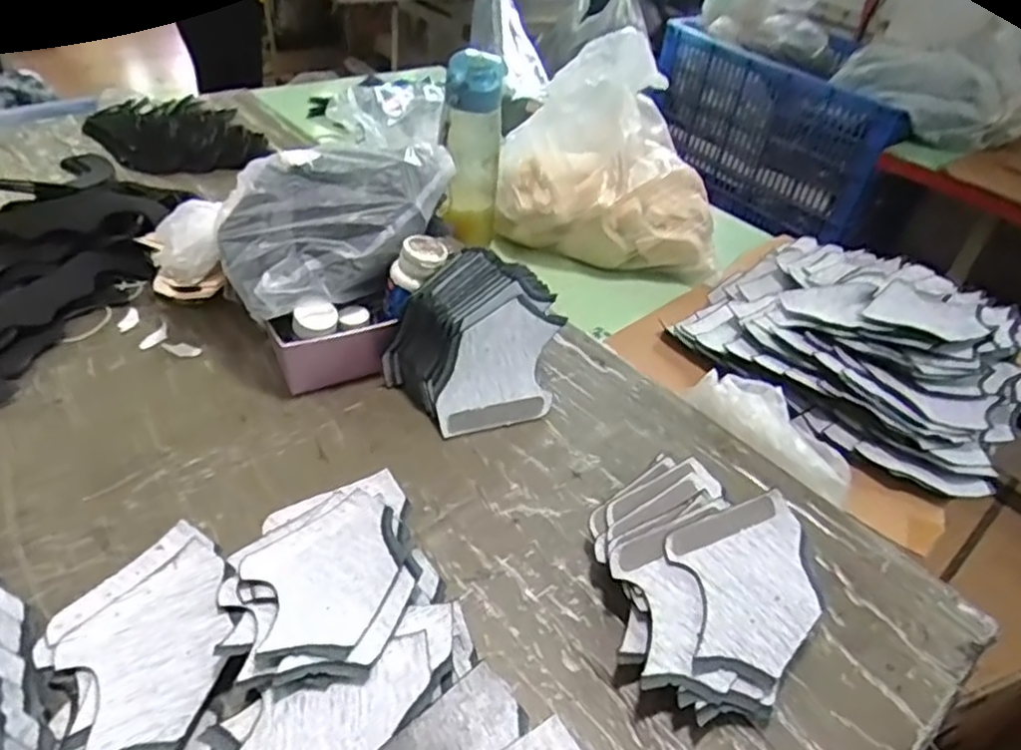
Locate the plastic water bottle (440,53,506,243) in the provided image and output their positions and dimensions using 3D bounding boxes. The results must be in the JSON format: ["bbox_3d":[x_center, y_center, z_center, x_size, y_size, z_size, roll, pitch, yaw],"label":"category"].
[{"bbox_3d":[-0.045,-0.260,0.809,0.064,0.214,0.063,9,39,5],"label":"plastic water bottle"}]

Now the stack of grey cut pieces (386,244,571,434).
[{"bbox_3d":[-0.020,-0.029,0.612,0.140,0.112,0.117,-27,49,-33],"label":"stack of grey cut pieces"}]

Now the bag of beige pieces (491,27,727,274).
[{"bbox_3d":[0.130,-0.303,0.920,0.288,0.237,0.244,2,39,-4],"label":"bag of beige pieces"}]

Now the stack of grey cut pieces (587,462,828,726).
[{"bbox_3d":[0.138,0.137,0.488,0.141,0.048,0.191,-1,40,-8],"label":"stack of grey cut pieces"}]

